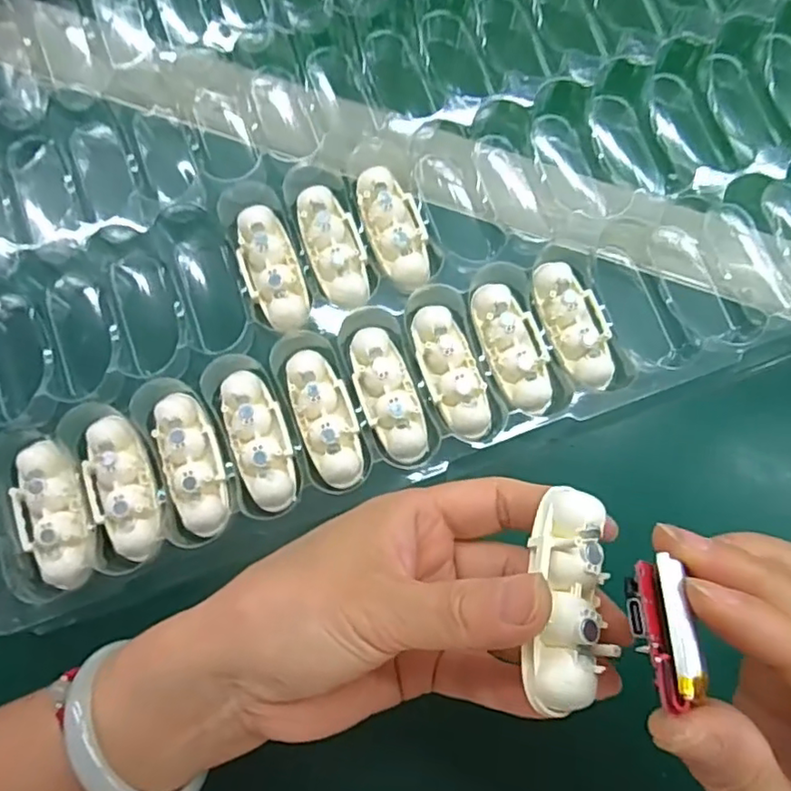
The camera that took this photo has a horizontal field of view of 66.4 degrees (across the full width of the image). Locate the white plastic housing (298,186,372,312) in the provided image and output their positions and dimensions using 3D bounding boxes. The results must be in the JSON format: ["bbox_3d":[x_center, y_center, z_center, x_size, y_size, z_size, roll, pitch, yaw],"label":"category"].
[{"bbox_3d":[-0.029,-0.071,0.287,0.024,0.011,0.062,-16,81,-4],"label":"white plastic housing"}]

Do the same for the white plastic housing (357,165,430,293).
[{"bbox_3d":[0.001,-0.080,0.289,0.026,0.014,0.062,-20,81,-4],"label":"white plastic housing"}]

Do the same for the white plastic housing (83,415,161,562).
[{"bbox_3d":[-0.120,0.039,0.261,0.026,0.011,0.064,-22,81,-4],"label":"white plastic housing"}]

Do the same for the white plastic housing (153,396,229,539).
[{"bbox_3d":[-0.089,0.029,0.264,0.022,0.012,0.063,-18,81,-4],"label":"white plastic housing"}]

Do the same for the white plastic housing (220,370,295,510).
[{"bbox_3d":[-0.061,0.019,0.267,0.023,0.011,0.063,-16,81,-4],"label":"white plastic housing"}]

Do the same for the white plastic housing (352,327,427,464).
[{"bbox_3d":[-0.003,-0.001,0.273,0.024,0.011,0.063,-20,81,-4],"label":"white plastic housing"}]

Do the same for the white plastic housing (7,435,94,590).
[{"bbox_3d":[-0.148,0.051,0.257,0.028,0.012,0.063,-24,81,-5],"label":"white plastic housing"}]

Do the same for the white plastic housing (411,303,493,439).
[{"bbox_3d":[0.026,-0.012,0.276,0.024,0.014,0.063,-22,81,-4],"label":"white plastic housing"}]

